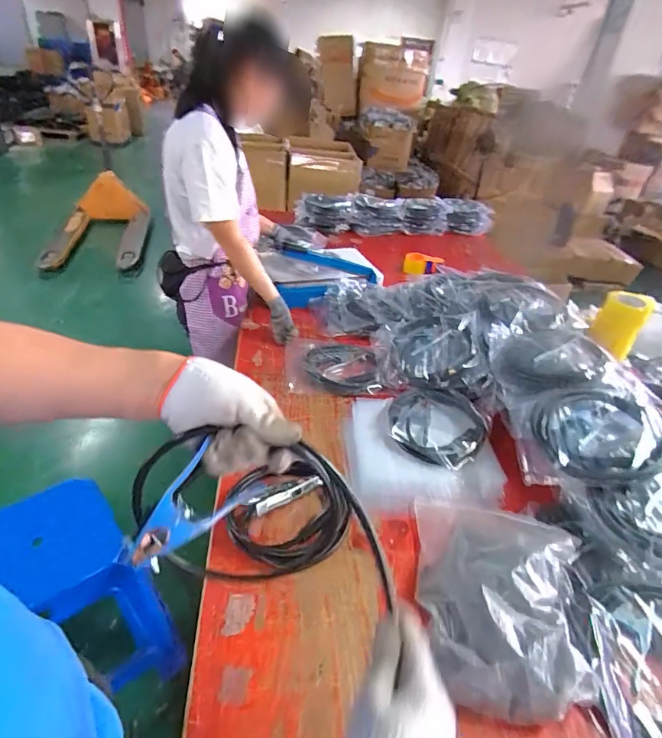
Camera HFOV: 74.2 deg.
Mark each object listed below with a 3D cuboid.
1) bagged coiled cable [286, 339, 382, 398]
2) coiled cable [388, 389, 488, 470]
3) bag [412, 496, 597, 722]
[{"bbox_3d":[0.003,-0.005,1.228,0.259,0.059,0.253,4,35,-2],"label":"bagged coiled cable"},{"bbox_3d":[0.249,0.122,1.035,0.228,0.036,0.229,20,38,19],"label":"coiled cable"},{"bbox_3d":[0.267,0.339,0.691,0.242,0.094,0.326,10,35,6],"label":"bag"}]

